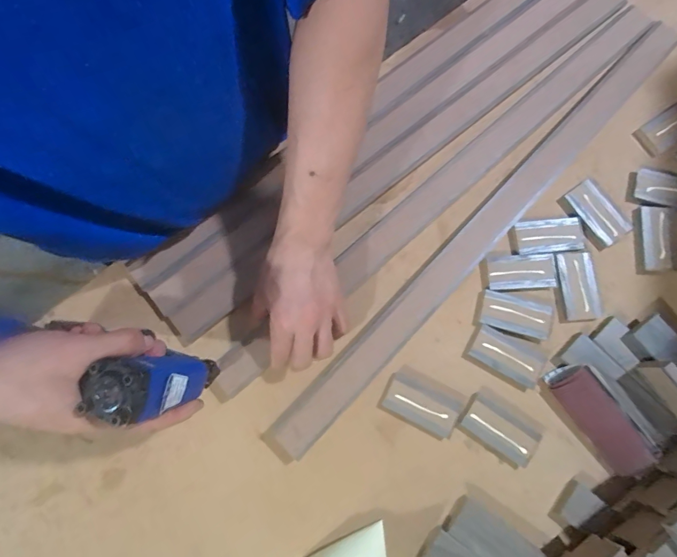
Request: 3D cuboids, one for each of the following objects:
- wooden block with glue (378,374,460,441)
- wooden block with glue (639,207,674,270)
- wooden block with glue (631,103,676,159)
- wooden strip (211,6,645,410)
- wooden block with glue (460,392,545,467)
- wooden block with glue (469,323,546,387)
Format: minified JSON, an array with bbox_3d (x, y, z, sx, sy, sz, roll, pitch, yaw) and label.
[{"bbox_3d":[0.090,0.141,0.420,0.082,0.008,0.046,28,79,6],"label":"wooden block with glue"},{"bbox_3d":[0.380,-0.047,0.454,0.032,0.010,0.075,2,78,1],"label":"wooden block with glue"},{"bbox_3d":[0.421,-0.193,0.482,0.092,0.011,0.042,-33,80,-7],"label":"wooden block with glue"},{"bbox_3d":[0.124,-0.110,0.459,0.694,0.026,0.041,-42,81,-8],"label":"wooden strip"},{"bbox_3d":[0.176,0.166,0.417,0.080,0.012,0.039,34,80,7],"label":"wooden block with glue"},{"bbox_3d":[0.190,0.088,0.429,0.081,0.006,0.042,27,79,6],"label":"wooden block with glue"}]

